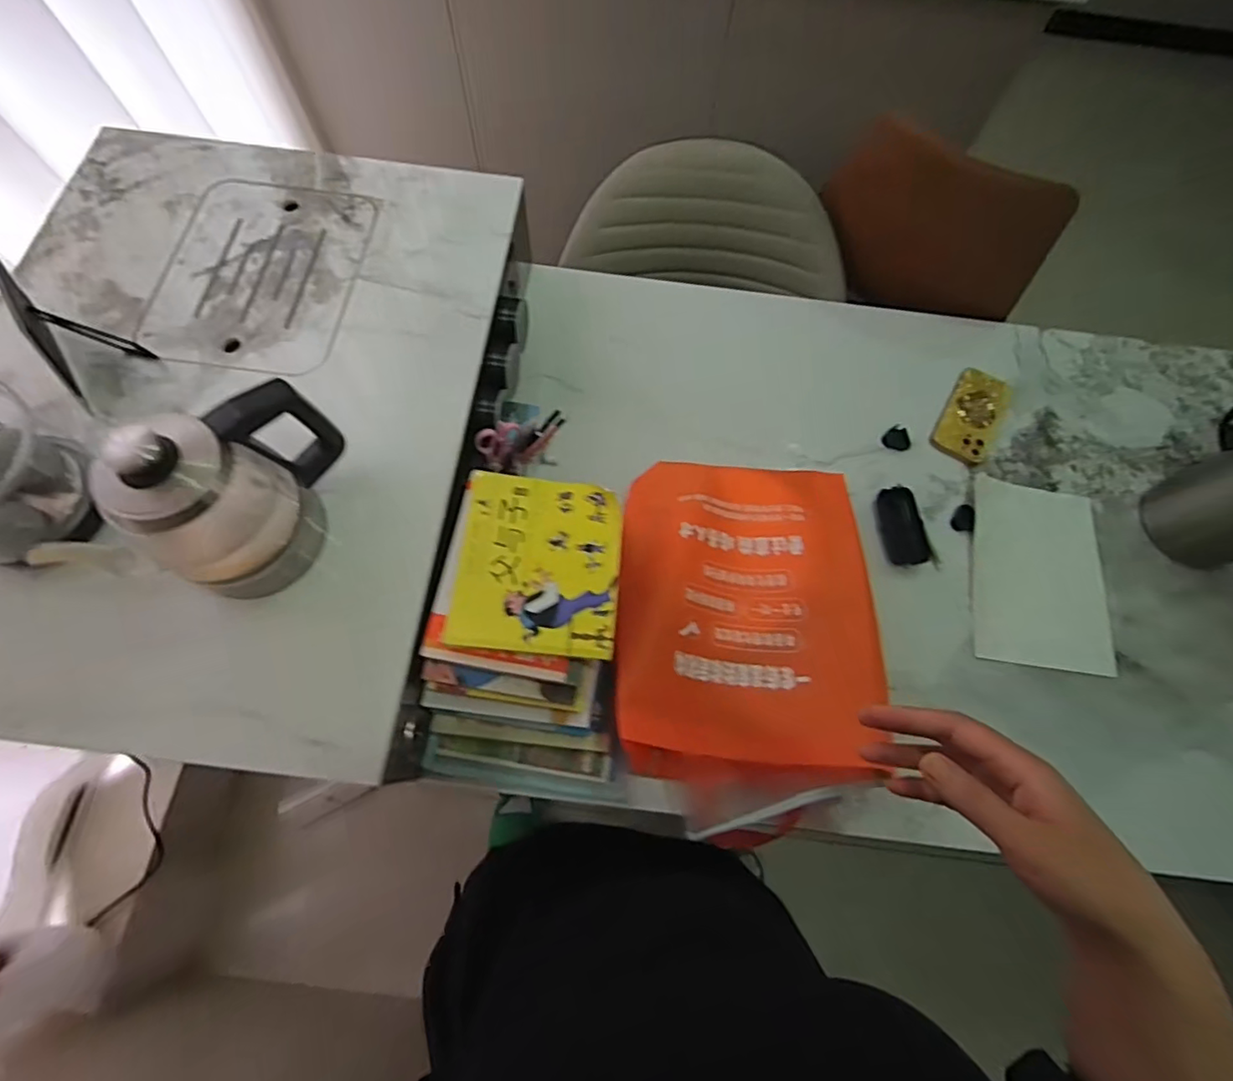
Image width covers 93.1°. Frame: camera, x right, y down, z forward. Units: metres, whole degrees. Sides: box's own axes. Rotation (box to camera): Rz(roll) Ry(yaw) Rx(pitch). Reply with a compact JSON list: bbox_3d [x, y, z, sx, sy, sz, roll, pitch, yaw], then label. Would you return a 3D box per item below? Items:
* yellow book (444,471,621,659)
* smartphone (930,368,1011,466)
[{"bbox_3d":[-0.080,0.022,0.605,0.163,0.015,0.184,5,69,-1],"label":"yellow book"},{"bbox_3d":[0.543,-0.188,0.886,0.086,0.016,0.157,31,73,0],"label":"smartphone"}]

